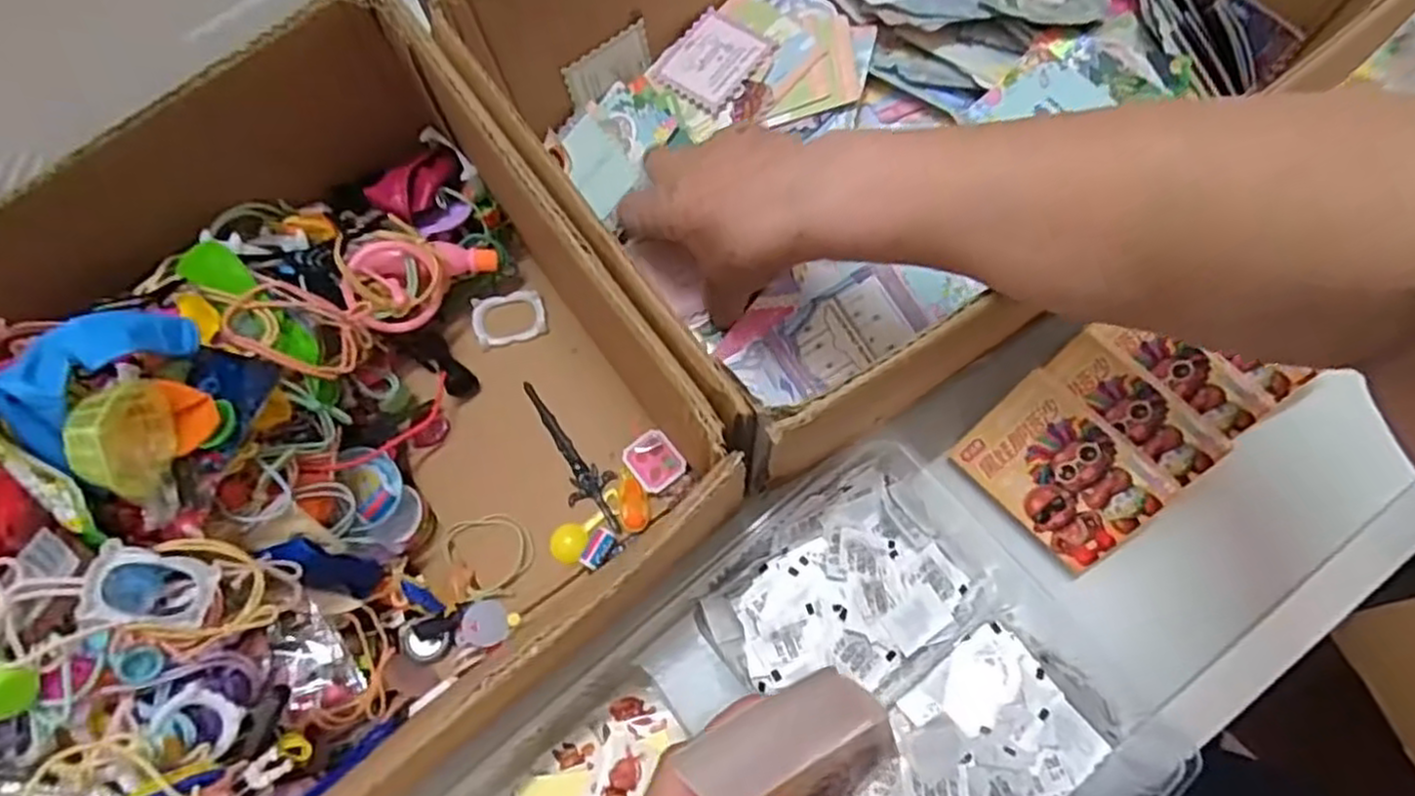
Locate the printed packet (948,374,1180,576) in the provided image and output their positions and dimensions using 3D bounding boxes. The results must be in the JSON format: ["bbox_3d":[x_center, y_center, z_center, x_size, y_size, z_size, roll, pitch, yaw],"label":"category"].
[{"bbox_3d":[0.185,0.038,0.384,0.088,0.012,0.067,46,118,15],"label":"printed packet"}]

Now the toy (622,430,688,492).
[{"bbox_3d":[-0.030,0.036,0.416,0.027,0.005,0.032,-38,74,-9],"label":"toy"}]

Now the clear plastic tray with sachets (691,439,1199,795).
[{"bbox_3d":[0.111,0.133,0.357,0.150,0.044,0.204,-39,78,-8],"label":"clear plastic tray with sachets"}]

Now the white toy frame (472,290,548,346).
[{"bbox_3d":[-0.118,-0.048,0.435,0.042,0.005,0.031,-13,71,-1],"label":"white toy frame"}]

